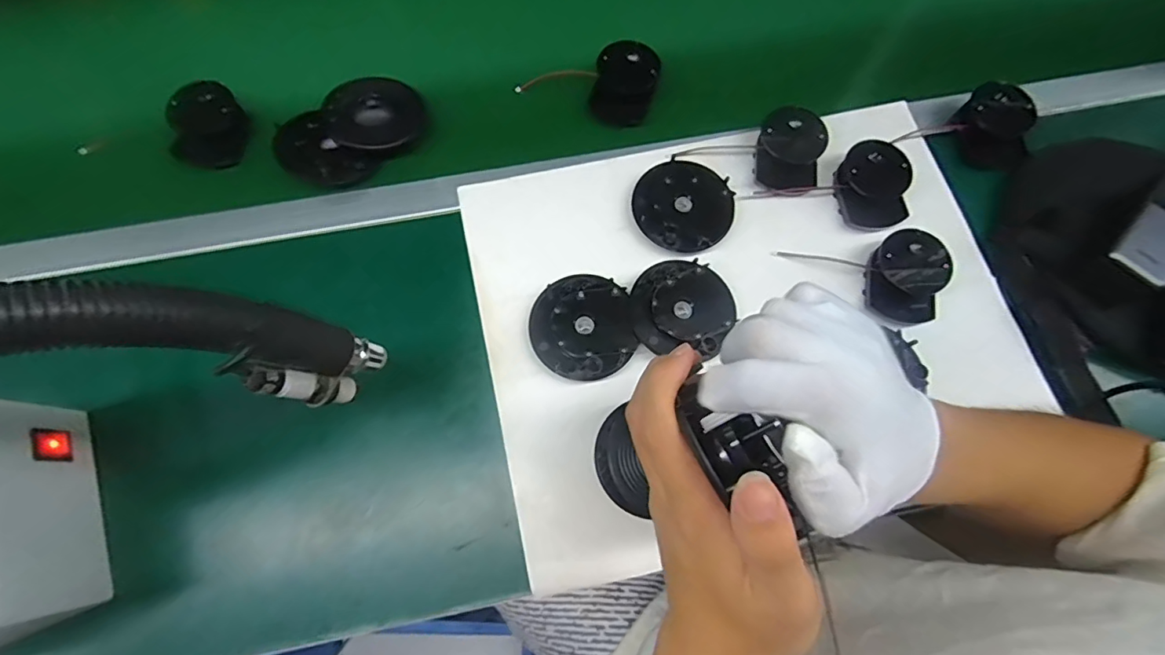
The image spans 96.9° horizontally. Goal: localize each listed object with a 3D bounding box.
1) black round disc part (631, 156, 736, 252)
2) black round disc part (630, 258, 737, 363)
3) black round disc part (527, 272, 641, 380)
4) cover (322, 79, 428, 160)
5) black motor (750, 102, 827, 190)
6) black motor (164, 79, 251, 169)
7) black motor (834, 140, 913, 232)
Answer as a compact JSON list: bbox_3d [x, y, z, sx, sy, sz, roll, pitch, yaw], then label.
[{"bbox_3d":[0.097,-0.117,0.497,0.093,0.013,0.092,0,72,-1],"label":"black round disc part"},{"bbox_3d":[0.091,-0.019,0.460,0.088,0.010,0.092,0,72,-1],"label":"black round disc part"},{"bbox_3d":[-0.001,-0.003,0.457,0.089,0.013,0.092,0,72,-1],"label":"black round disc part"},{"bbox_3d":[-0.204,-0.206,0.518,0.090,0.039,0.076,-17,73,-7],"label":"cover"},{"bbox_3d":[0.204,-0.173,0.508,0.064,0.032,0.078,13,72,3],"label":"black motor"},{"bbox_3d":[-0.365,-0.197,0.503,0.061,0.036,0.078,-11,73,-5],"label":"black motor"},{"bbox_3d":[0.282,-0.136,0.495,0.064,0.035,0.076,-30,75,-10],"label":"black motor"}]

